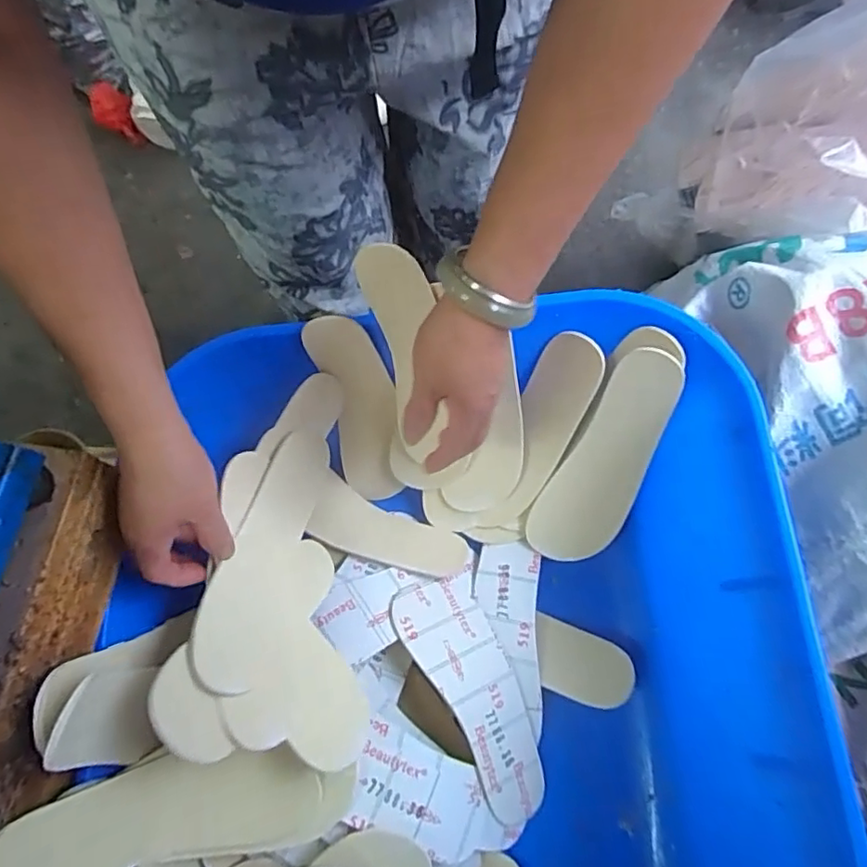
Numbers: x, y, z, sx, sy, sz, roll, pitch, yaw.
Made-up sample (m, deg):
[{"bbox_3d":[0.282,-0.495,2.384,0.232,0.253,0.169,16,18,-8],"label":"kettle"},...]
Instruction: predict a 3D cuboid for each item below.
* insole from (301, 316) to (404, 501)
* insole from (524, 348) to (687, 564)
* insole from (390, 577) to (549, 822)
[{"bbox_3d":[-0.068,-0.021,0.556,0.063,0.204,0.027,-9,39,-1],"label":"insole"},{"bbox_3d":[0.154,0.026,0.526,0.072,0.019,0.208,27,113,12],"label":"insole"},{"bbox_3d":[0.039,0.231,0.523,0.074,0.056,0.206,-27,70,-8],"label":"insole"}]

